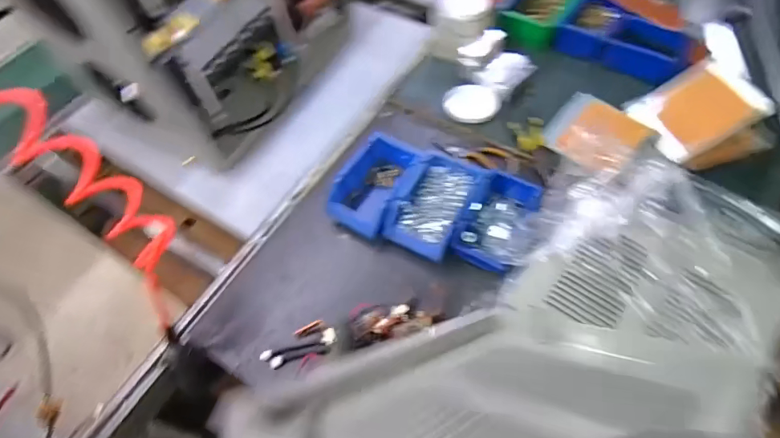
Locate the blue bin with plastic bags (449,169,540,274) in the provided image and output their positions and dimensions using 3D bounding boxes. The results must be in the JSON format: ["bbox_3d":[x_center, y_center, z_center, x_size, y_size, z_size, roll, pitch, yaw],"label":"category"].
[{"bbox_3d":[0.188,0.005,0.798,0.103,0.077,0.183,27,65,19],"label":"blue bin with plastic bags"}]

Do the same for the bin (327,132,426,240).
[{"bbox_3d":[-0.024,-0.063,0.841,0.114,0.071,0.181,28,65,19],"label":"bin"}]

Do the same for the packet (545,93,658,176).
[{"bbox_3d":[0.403,-0.169,0.904,0.175,0.028,0.119,44,104,30],"label":"packet"}]

